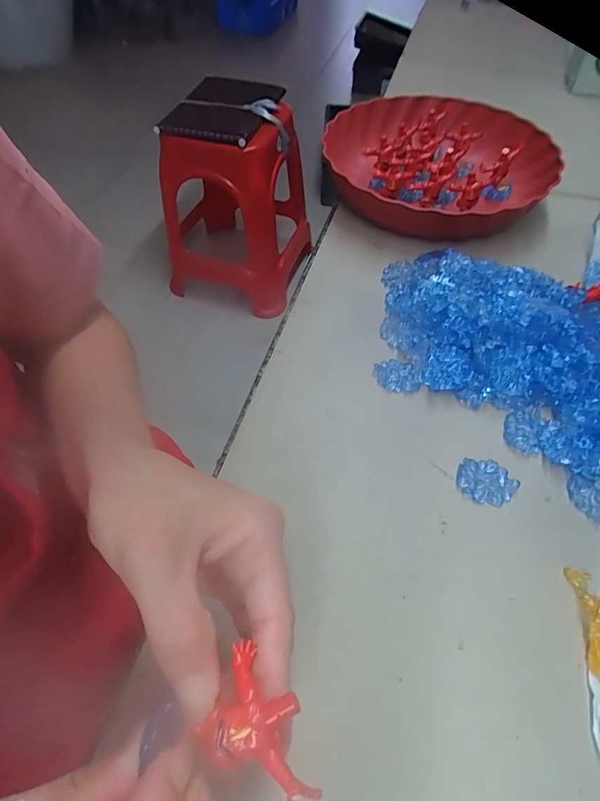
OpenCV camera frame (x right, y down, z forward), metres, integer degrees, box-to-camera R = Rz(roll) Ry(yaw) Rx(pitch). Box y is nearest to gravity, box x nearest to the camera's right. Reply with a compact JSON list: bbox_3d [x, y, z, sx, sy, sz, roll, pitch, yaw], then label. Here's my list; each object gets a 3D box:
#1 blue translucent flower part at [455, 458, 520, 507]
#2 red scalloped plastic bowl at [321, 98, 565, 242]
[{"bbox_3d":[0.124,0.053,0.291,0.036,0.004,0.030,30,60,20],"label":"blue translucent flower part"},{"bbox_3d":[0.150,-0.245,0.470,0.219,0.065,0.224,0,55,0],"label":"red scalloped plastic bowl"}]

